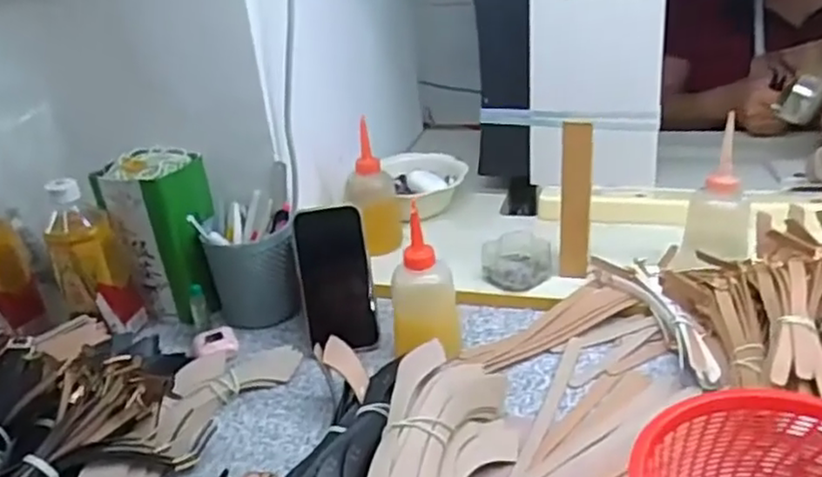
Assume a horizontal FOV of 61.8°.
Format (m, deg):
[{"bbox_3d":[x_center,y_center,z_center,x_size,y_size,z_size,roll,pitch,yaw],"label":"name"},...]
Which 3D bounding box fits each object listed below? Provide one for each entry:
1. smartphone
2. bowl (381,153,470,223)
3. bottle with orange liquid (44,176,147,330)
[{"bbox_3d":[-0.075,0.041,0.695,0.071,0.147,0.009,-11,3,-10],"label":"smartphone"},{"bbox_3d":[0.022,-0.072,0.953,0.105,0.071,0.102,-4,27,2],"label":"bowl"},{"bbox_3d":[-0.329,0.026,0.712,0.070,0.164,0.057,-19,30,-26],"label":"bottle with orange liquid"}]

